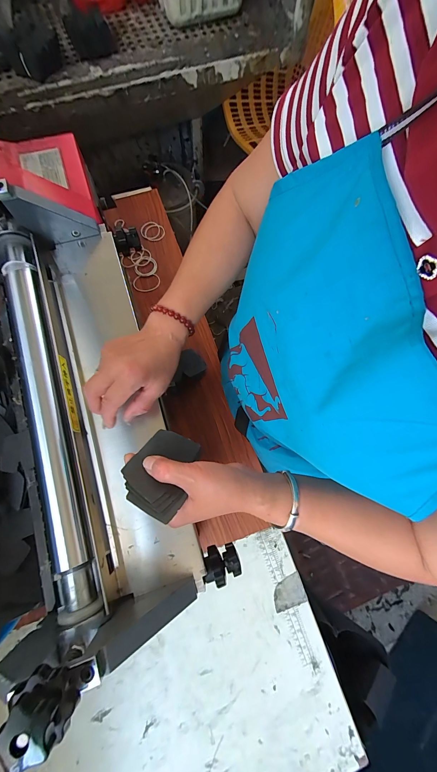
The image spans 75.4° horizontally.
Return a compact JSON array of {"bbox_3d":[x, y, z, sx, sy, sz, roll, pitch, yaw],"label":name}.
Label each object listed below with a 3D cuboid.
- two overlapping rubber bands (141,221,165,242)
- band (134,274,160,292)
[{"bbox_3d":[-0.158,-0.372,0.679,0.053,0.006,0.060,-25,76,-8],"label":"two overlapping rubber bands"},{"bbox_3d":[-0.163,-0.235,0.646,0.060,0.008,0.046,-24,75,-6],"label":"band"}]

